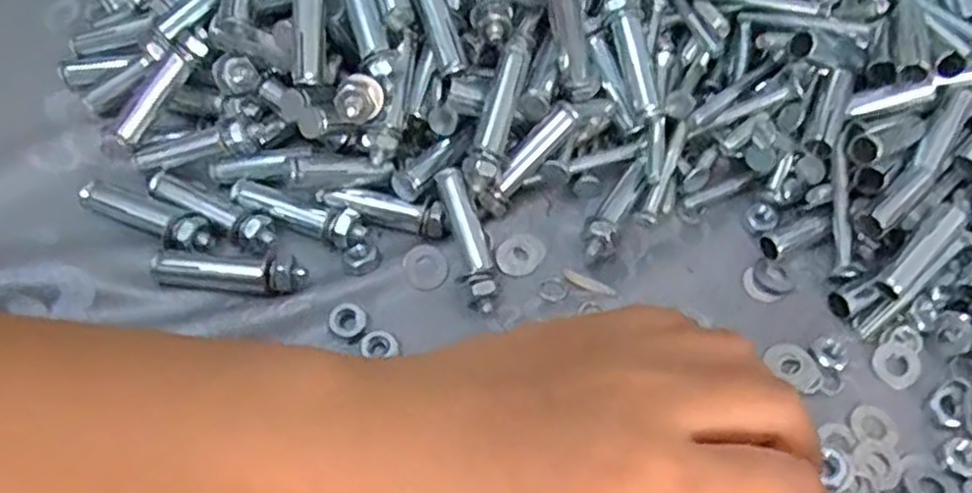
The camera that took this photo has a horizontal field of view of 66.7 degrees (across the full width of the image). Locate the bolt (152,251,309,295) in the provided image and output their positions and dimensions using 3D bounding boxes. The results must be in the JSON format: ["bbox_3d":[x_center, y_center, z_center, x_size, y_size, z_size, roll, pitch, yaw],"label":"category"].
[{"bbox_3d":[-0.093,0.009,0.267,0.053,0.009,0.010,5,58,0],"label":"bolt"}]

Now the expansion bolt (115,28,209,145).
[{"bbox_3d":[-0.127,-0.063,0.287,0.010,0.010,0.052,39,93,19],"label":"expansion bolt"}]

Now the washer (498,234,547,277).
[{"bbox_3d":[0.013,0.003,0.286,0.019,0.004,0.016,-41,71,-12],"label":"washer"}]

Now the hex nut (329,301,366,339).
[{"bbox_3d":[-0.049,0.026,0.261,0.012,0.004,0.013,19,59,9],"label":"hex nut"}]

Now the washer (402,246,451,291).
[{"bbox_3d":[-0.022,0.008,0.278,0.017,0.004,0.017,-24,80,-19],"label":"washer"}]

